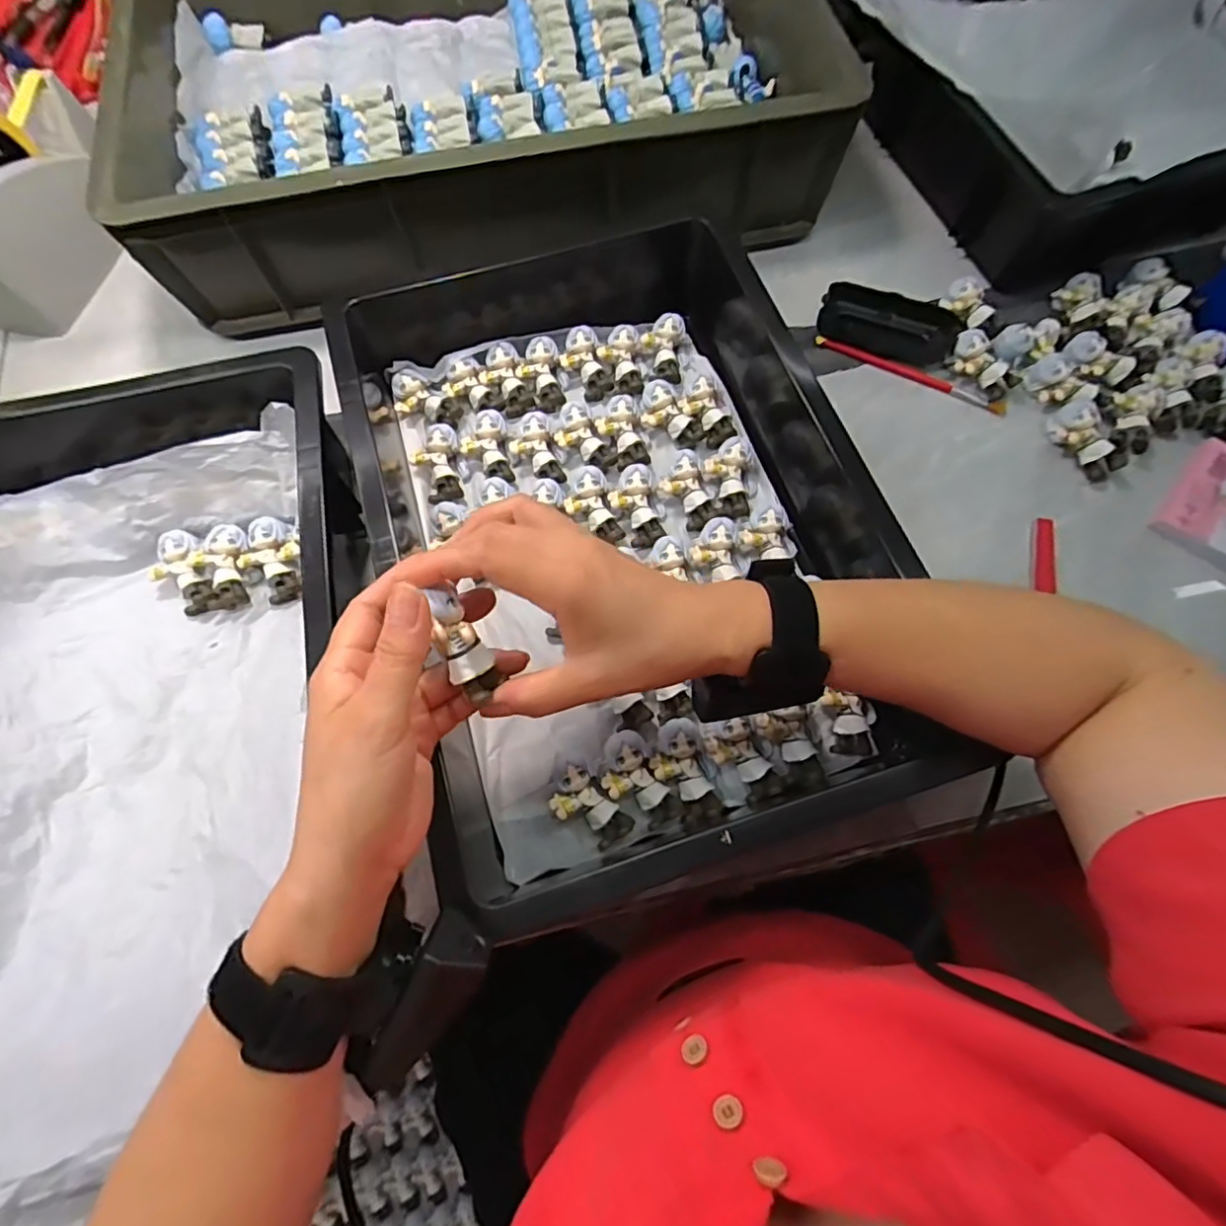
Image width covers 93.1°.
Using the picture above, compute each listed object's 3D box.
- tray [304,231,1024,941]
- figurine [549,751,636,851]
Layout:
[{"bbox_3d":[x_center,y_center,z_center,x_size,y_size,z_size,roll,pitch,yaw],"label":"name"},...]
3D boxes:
[{"bbox_3d":[0.000,-0.089,0.413,0.322,0.084,0.496,-15,71,-5],"label":"tray"},{"bbox_3d":[-0.019,0.116,0.358,0.032,0.020,0.062,-37,74,-12],"label":"figurine"}]

